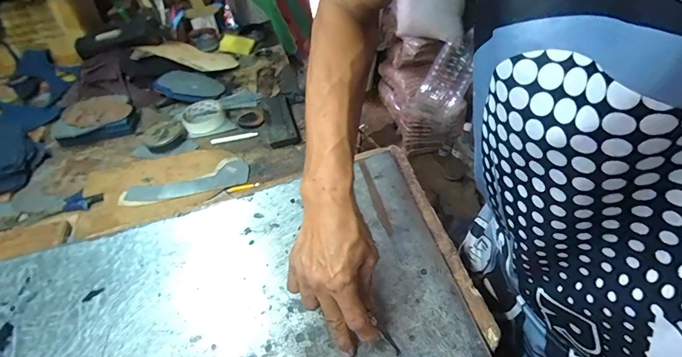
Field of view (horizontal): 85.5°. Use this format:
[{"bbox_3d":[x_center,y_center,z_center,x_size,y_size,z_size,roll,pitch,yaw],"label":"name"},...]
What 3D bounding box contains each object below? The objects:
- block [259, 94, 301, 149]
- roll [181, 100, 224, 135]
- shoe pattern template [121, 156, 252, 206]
[{"bbox_3d":[-0.127,-0.116,0.728,0.064,0.015,0.176,-14,46,-8],"label":"block"},{"bbox_3d":[-0.292,-0.129,0.783,0.085,0.032,0.095,-22,48,-15],"label":"roll"},{"bbox_3d":[-0.265,0.005,0.634,0.212,0.010,0.066,-12,46,-6],"label":"shoe pattern template"}]

